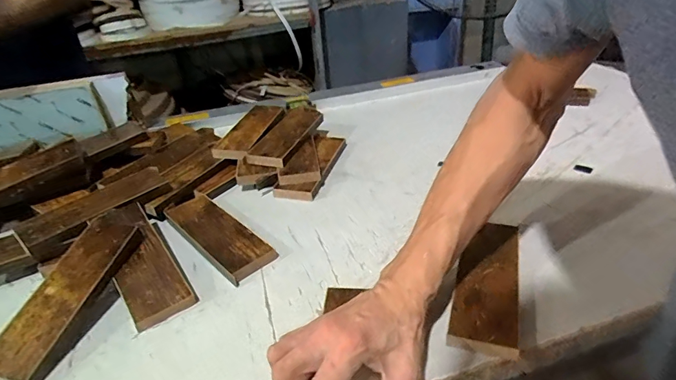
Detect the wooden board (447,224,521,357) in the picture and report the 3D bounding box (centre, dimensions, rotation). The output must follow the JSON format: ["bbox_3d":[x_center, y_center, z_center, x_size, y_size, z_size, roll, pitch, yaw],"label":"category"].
[{"bbox_3d":[0.149,0.090,0.424,0.057,0.019,0.171,7,33,19],"label":"wooden board"}]

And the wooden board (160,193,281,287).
[{"bbox_3d":[-0.156,0.052,0.529,0.063,0.018,0.184,-30,39,-35],"label":"wooden board"}]

